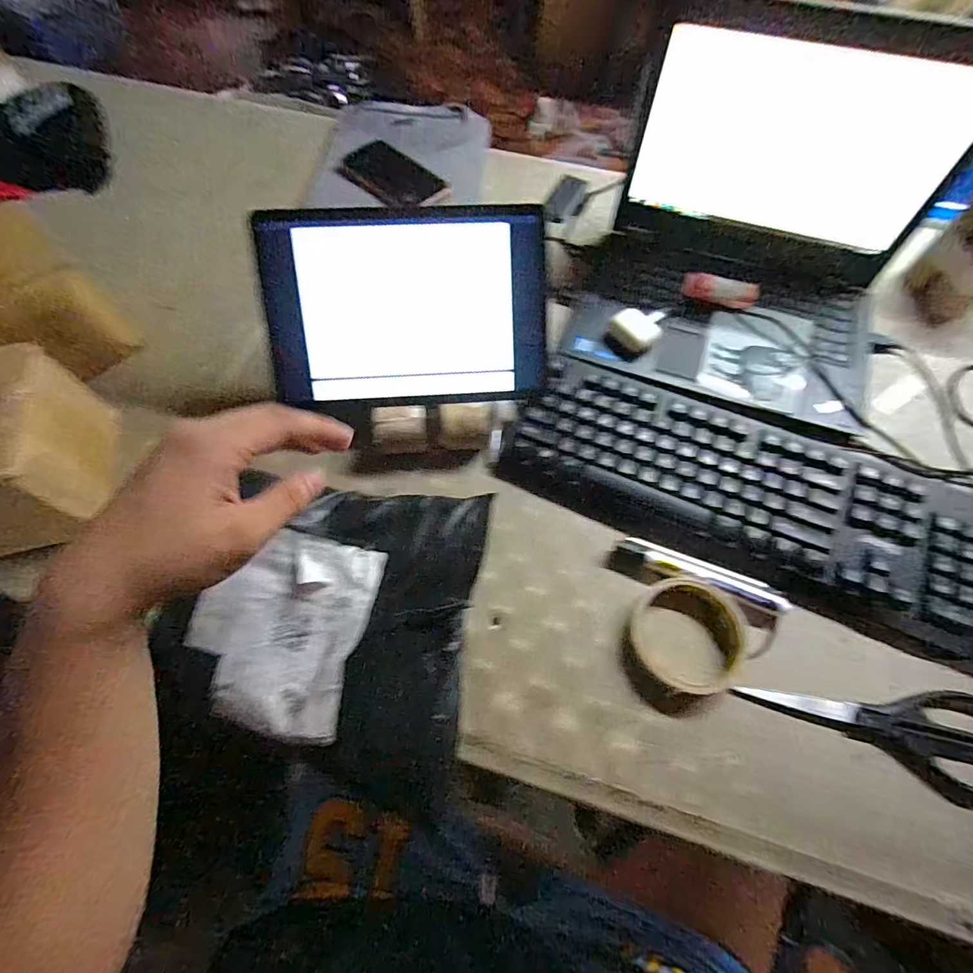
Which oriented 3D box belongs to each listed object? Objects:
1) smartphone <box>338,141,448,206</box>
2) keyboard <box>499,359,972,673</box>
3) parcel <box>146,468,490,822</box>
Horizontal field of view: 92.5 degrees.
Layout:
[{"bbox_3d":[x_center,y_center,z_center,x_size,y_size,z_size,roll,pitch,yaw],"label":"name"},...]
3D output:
[{"bbox_3d":[-0.119,-0.398,0.599,0.134,0.008,0.078,37,69,17],"label":"smartphone"},{"bbox_3d":[0.235,0.004,0.408,0.419,0.031,0.142,23,65,9],"label":"keyboard"},{"bbox_3d":[-0.127,0.101,0.350,0.228,0.055,0.206,7,63,3],"label":"parcel"}]

